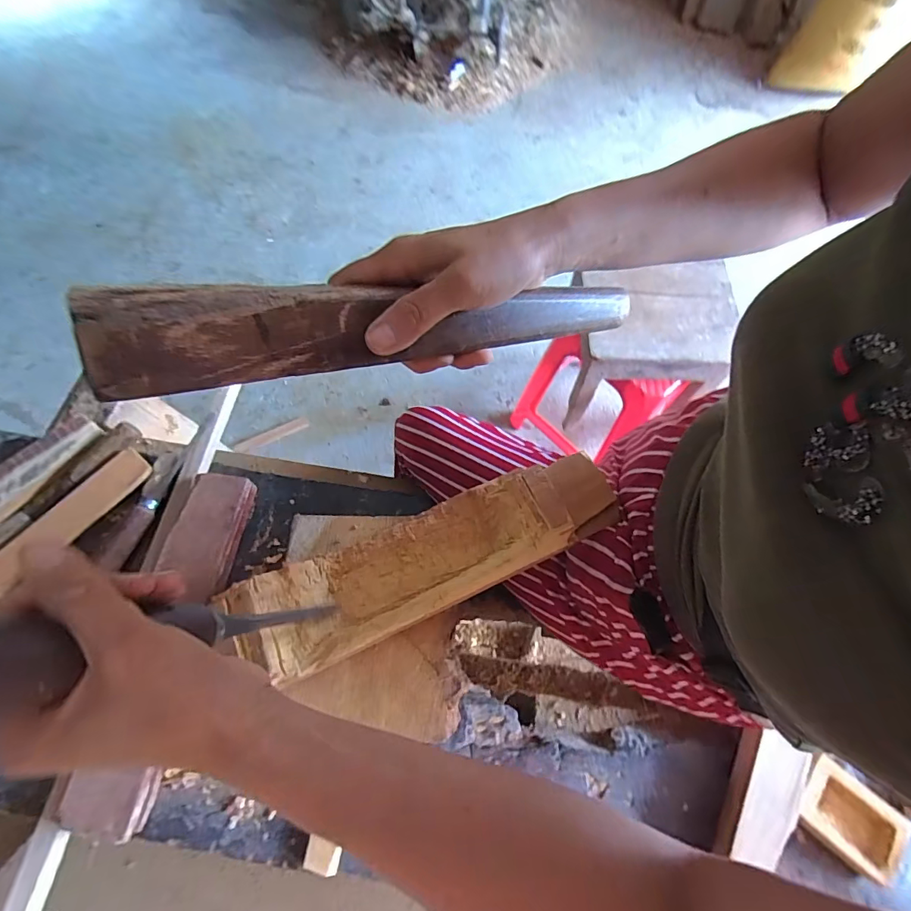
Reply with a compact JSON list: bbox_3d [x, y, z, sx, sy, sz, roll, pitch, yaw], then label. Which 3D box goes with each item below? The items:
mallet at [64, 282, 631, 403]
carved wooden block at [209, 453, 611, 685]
[{"bbox_3d":[-0.019,-0.078,0.271,0.323,0.035,0.034,-12,65,-28],"label":"mallet"},{"bbox_3d":[-0.026,0.087,0.395,0.344,0.051,0.091,-22,68,-9],"label":"carved wooden block"}]

